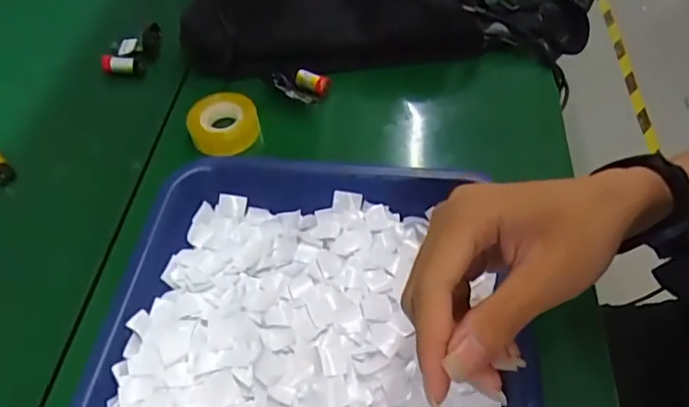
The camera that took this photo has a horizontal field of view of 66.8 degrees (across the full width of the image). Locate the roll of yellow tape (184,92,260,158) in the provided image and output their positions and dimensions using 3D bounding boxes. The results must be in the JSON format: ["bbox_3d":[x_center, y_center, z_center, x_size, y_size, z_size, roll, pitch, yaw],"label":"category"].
[{"bbox_3d":[-0.102,-0.069,0.441,0.057,0.022,0.047,-13,54,-11],"label":"roll of yellow tape"}]

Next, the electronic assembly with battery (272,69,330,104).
[{"bbox_3d":[-0.037,-0.106,0.456,0.041,0.018,0.030,25,56,17],"label":"electronic assembly with battery"}]

